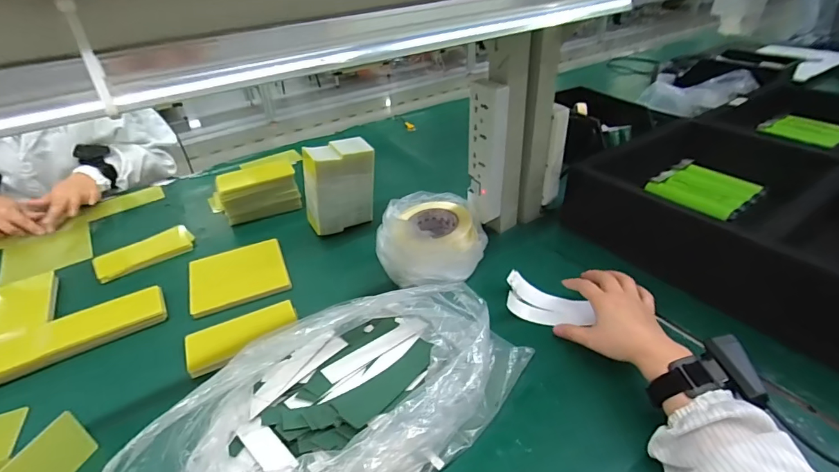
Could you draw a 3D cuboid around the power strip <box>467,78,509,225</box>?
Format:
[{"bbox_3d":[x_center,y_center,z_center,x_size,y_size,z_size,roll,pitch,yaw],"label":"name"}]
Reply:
[{"bbox_3d":[0.102,-0.127,0.670,0.028,0.214,0.054,-26,41,-27],"label":"power strip"}]

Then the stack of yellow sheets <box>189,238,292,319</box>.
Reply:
[{"bbox_3d":[-0.290,0.062,0.695,0.144,0.012,0.134,-17,38,-18],"label":"stack of yellow sheets"}]

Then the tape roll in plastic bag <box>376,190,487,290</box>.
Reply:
[{"bbox_3d":[0.020,0.007,0.692,0.162,0.086,0.176,7,37,15],"label":"tape roll in plastic bag"}]

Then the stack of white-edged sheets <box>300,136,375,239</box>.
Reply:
[{"bbox_3d":[-0.144,-0.085,0.778,0.126,0.150,0.061,-18,38,-19],"label":"stack of white-edged sheets"}]

